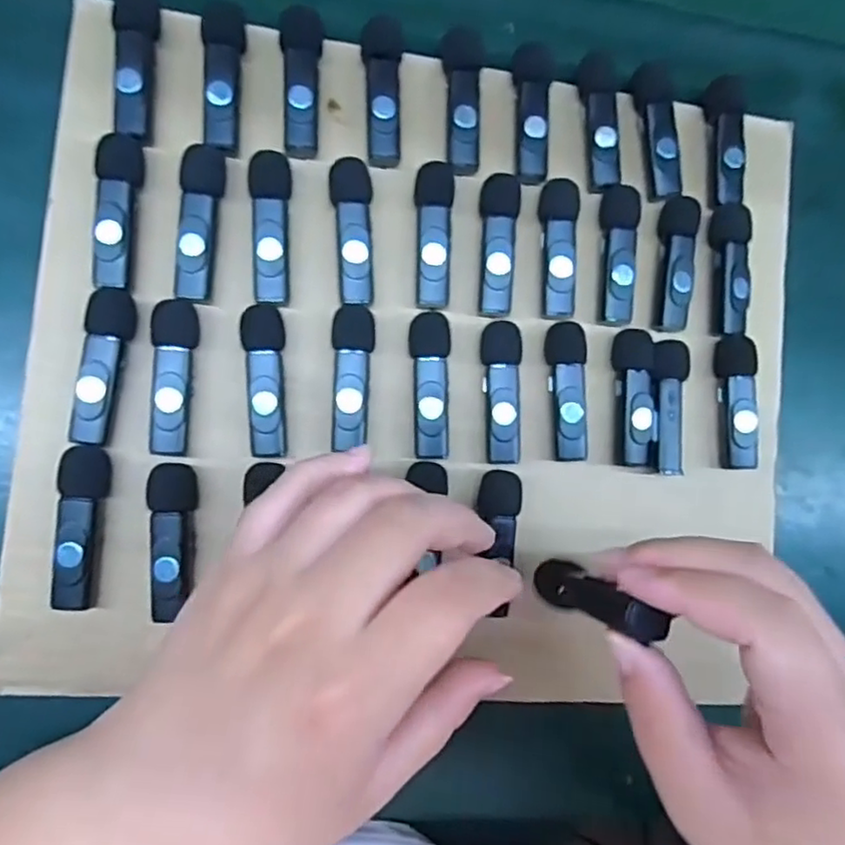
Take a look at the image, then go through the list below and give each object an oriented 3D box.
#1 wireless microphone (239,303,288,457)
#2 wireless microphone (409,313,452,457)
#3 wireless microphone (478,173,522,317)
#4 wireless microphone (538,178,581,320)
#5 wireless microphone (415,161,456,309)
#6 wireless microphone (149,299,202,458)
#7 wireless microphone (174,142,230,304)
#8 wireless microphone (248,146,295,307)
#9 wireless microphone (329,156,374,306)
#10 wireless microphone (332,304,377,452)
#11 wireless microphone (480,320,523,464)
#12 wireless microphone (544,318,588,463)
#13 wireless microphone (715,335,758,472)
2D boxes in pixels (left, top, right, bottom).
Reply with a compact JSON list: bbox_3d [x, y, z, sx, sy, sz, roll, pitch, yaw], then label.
[{"bbox_3d":[-0.068,-0.018,0.284,0.018,0.018,0.064,-1,87,-9],"label":"wireless microphone"},{"bbox_3d":[0.003,-0.017,0.295,0.019,0.013,0.065,2,87,-9],"label":"wireless microphone"},{"bbox_3d":[0.035,-0.082,0.302,0.018,0.011,0.065,5,86,-9],"label":"wireless microphone"},{"bbox_3d":[0.064,-0.081,0.308,0.016,0.011,0.064,1,87,-9],"label":"wireless microphone"},{"bbox_3d":[0.005,-0.085,0.299,0.017,0.014,0.065,4,87,-9],"label":"wireless microphone"},{"bbox_3d":[-0.105,-0.019,0.274,0.017,0.010,0.064,4,86,-9],"label":"wireless microphone"},{"bbox_3d":[-0.096,-0.085,0.280,0.017,0.012,0.067,7,86,-9],"label":"wireless microphone"},{"bbox_3d":[-0.067,-0.084,0.287,0.017,0.017,0.065,2,87,-9],"label":"wireless microphone"},{"bbox_3d":[-0.031,-0.084,0.294,0.018,0.015,0.063,-2,88,-9],"label":"wireless microphone"},{"bbox_3d":[-0.031,-0.021,0.291,0.018,0.017,0.061,4,87,-9],"label":"wireless microphone"},{"bbox_3d":[0.036,-0.014,0.300,0.018,0.009,0.064,2,87,-9],"label":"wireless microphone"},{"bbox_3d":[0.067,-0.014,0.306,0.017,0.013,0.063,-1,87,-9],"label":"wireless microphone"},{"bbox_3d":[0.154,-0.010,0.321,0.015,0.017,0.065,-2,88,-9],"label":"wireless microphone"}]

